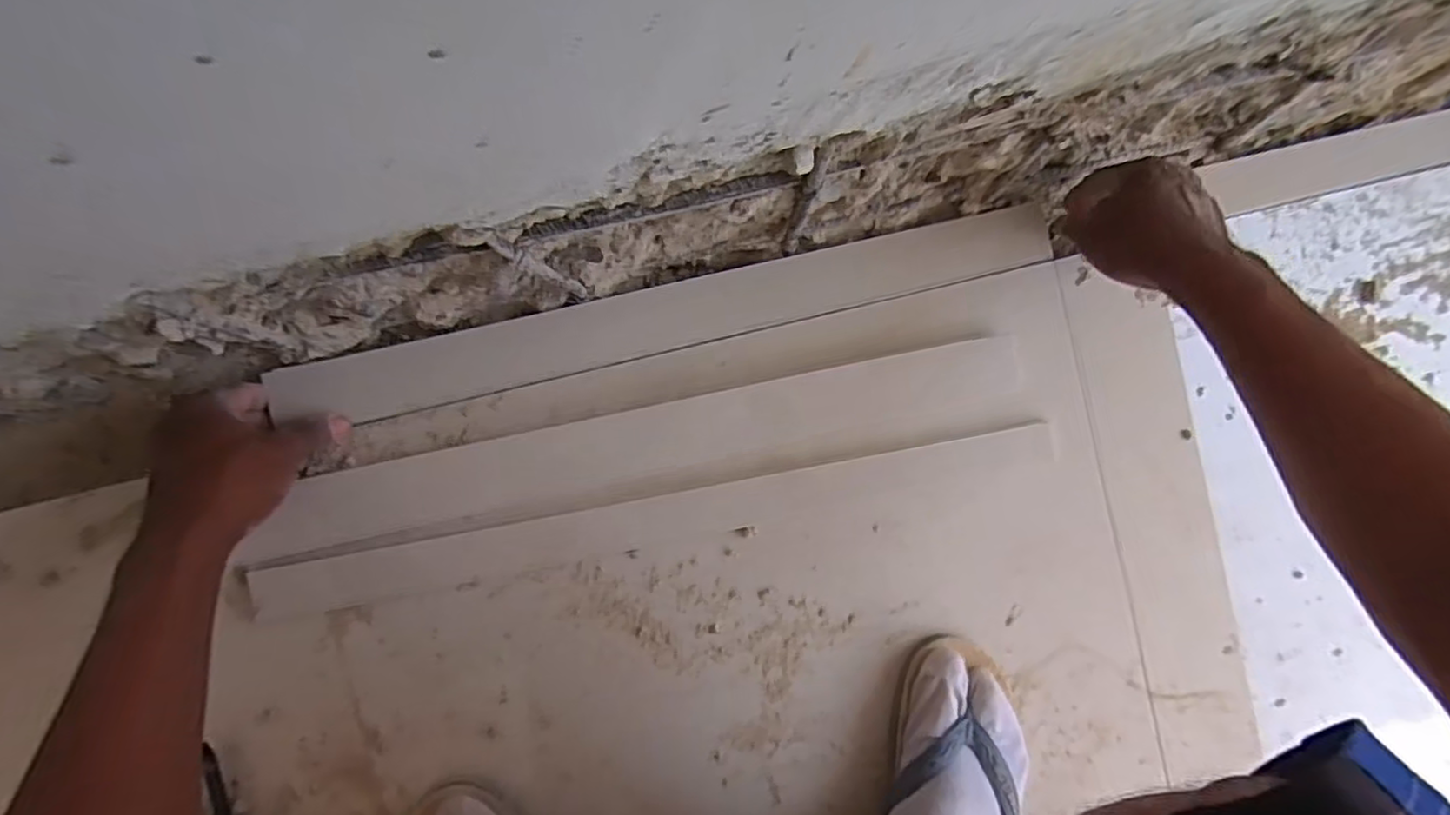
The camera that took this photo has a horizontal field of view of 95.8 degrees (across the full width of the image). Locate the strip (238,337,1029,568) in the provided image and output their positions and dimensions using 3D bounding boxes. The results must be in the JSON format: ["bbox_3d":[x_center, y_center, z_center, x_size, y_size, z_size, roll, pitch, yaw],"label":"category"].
[{"bbox_3d":[-0.048,0.031,0.485,0.554,0.014,0.064,-11,93,-7],"label":"strip"}]

